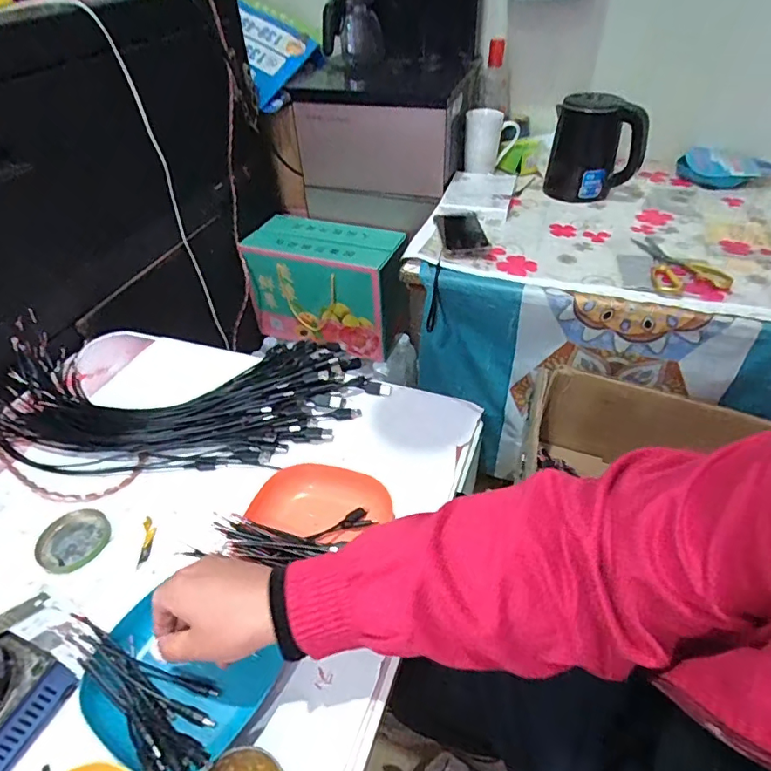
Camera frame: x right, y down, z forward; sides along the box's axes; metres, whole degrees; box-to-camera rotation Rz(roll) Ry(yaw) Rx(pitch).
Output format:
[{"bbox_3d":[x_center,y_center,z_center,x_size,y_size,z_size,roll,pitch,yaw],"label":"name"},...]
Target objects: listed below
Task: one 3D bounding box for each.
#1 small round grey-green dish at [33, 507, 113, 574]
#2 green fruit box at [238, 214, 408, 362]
[{"bbox_3d":[-0.314,0.153,0.511,0.057,0.013,0.066,15,46,18],"label":"small round grey-green dish"},{"bbox_3d":[-0.120,-0.223,1.140,0.318,0.230,0.160,13,45,16],"label":"green fruit box"}]

